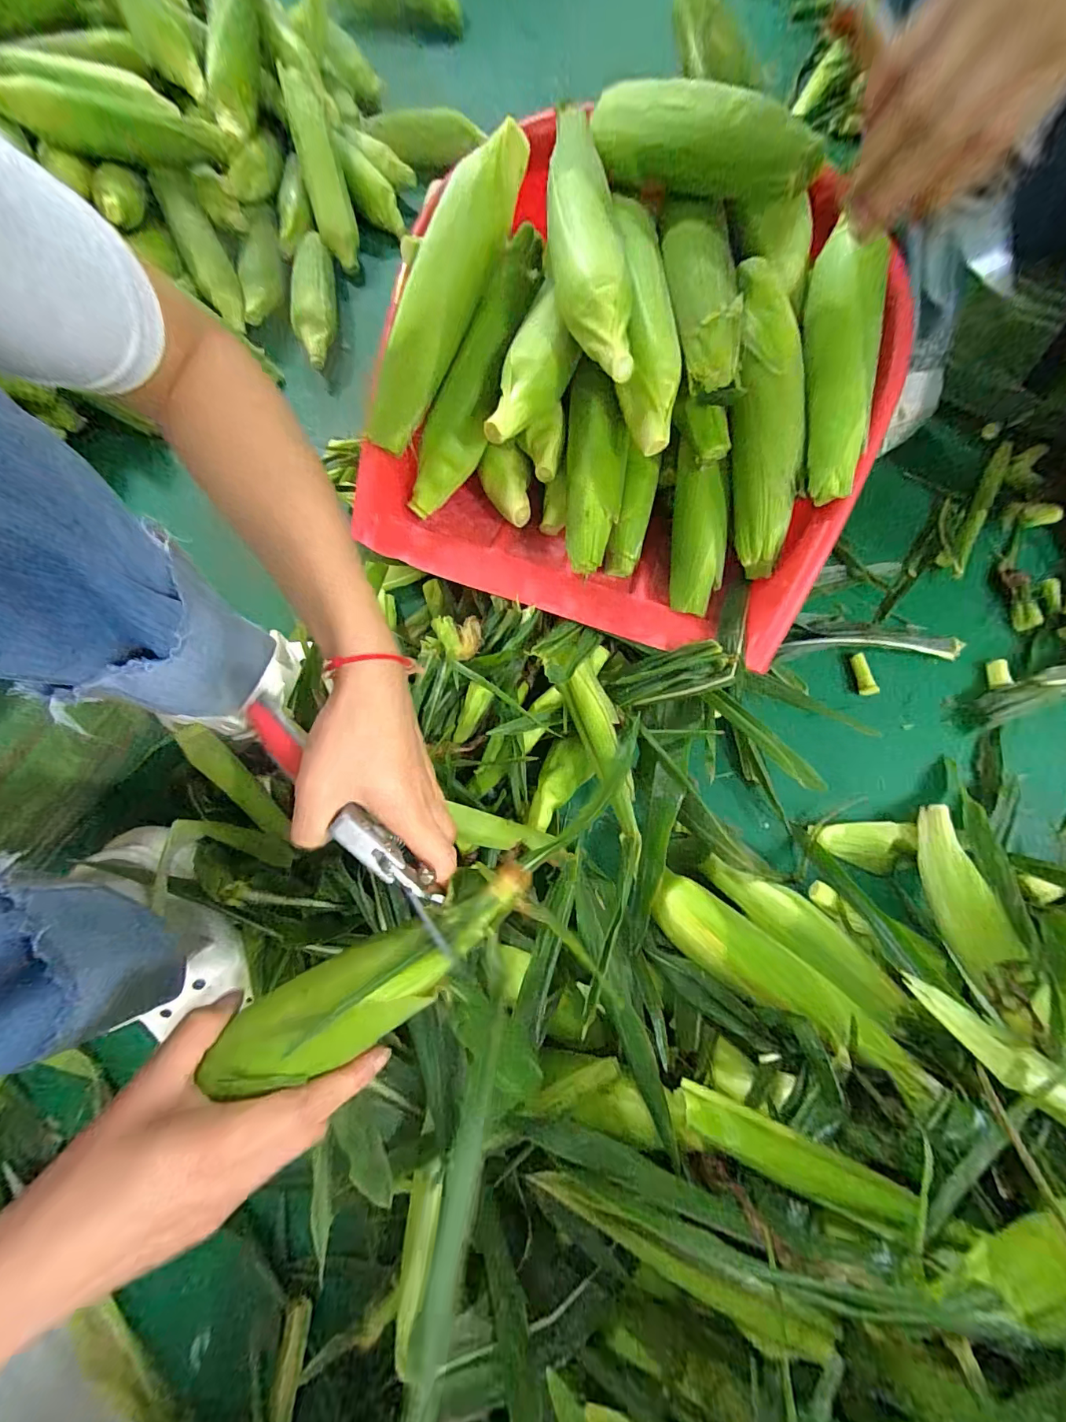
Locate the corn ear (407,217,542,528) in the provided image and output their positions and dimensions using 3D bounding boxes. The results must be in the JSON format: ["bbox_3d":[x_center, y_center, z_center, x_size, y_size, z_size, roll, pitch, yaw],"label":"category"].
[{"bbox_3d":[-0.052,-0.300,0.426,0.060,0.044,0.248,27,101,8],"label":"corn ear"}]

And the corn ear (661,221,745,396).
[{"bbox_3d":[0.133,-0.326,0.367,0.054,0.050,0.128,-12,88,-2],"label":"corn ear"}]

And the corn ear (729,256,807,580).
[{"bbox_3d":[0.201,-0.249,0.404,0.068,0.053,0.248,-4,103,0],"label":"corn ear"}]

